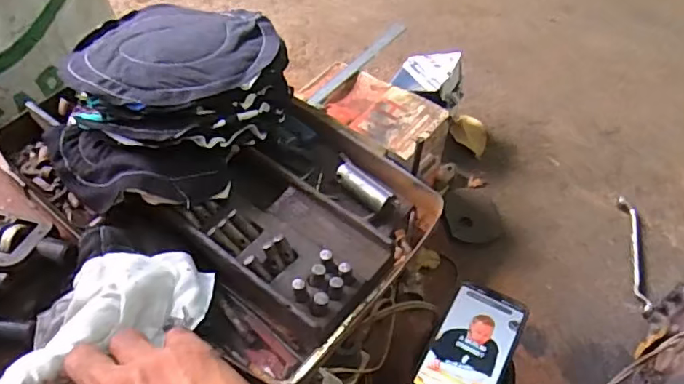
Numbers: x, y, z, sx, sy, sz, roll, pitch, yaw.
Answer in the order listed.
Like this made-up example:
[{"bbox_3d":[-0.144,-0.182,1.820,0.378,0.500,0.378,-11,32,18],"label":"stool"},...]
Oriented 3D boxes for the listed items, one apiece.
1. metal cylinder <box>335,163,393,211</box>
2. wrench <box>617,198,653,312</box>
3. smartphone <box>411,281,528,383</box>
[{"bbox_3d":[0.015,-0.004,0.459,0.020,0.019,0.056,-35,60,-26],"label":"metal cylinder"},{"bbox_3d":[0.475,0.096,0.875,0.028,0.020,0.223,9,50,4],"label":"wrench"},{"bbox_3d":[0.126,0.166,0.546,0.080,0.013,0.166,23,54,16],"label":"smartphone"}]

